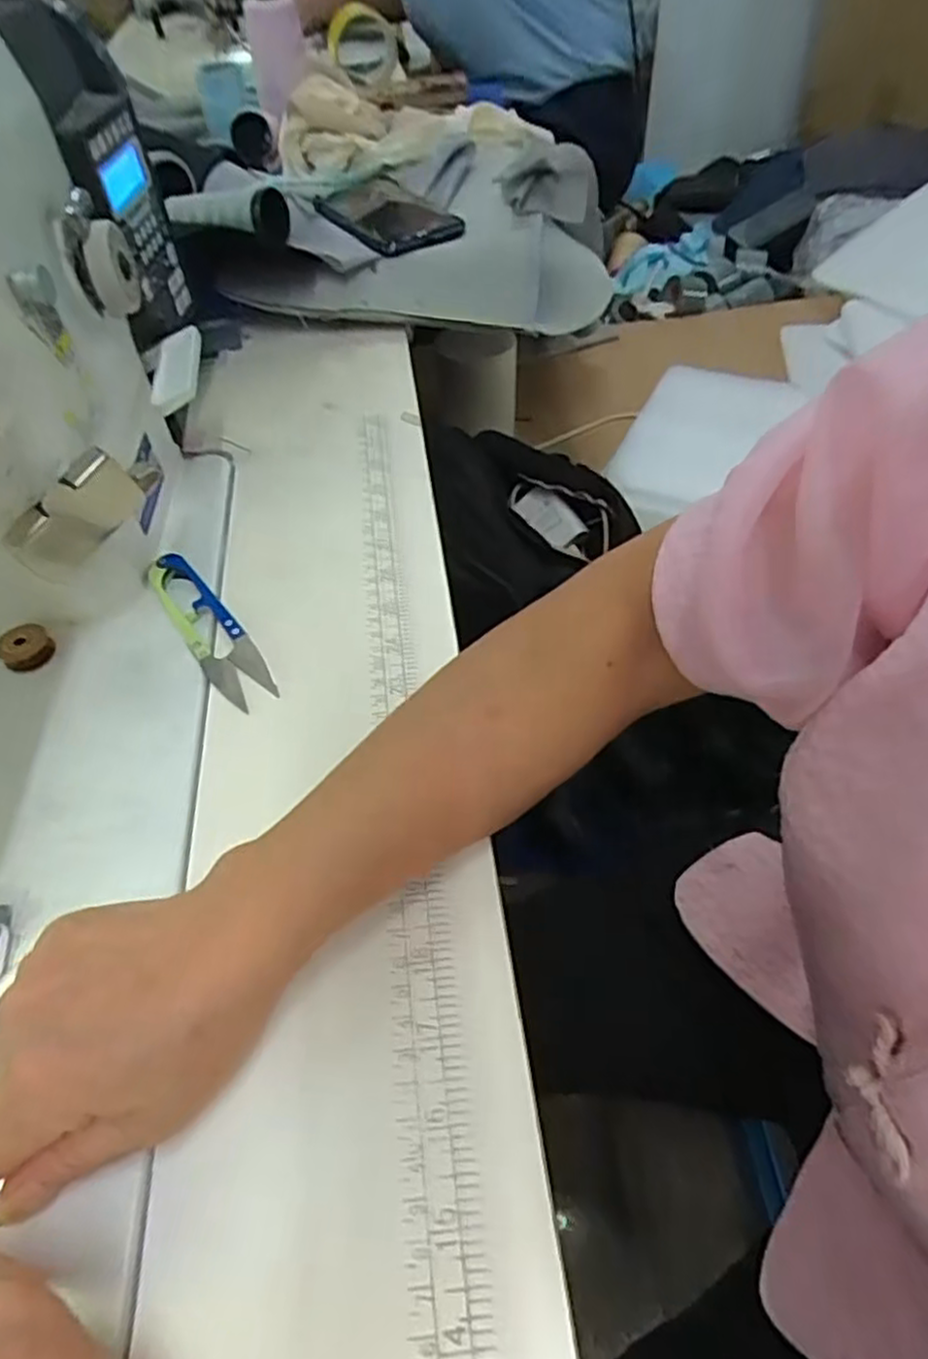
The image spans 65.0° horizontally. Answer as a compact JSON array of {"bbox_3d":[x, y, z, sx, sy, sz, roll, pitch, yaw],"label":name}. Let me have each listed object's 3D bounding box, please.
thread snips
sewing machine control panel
[{"bbox_3d":[-0.131,-0.028,0.371,0.025,0.014,0.116,-30,54,-19],"label":"thread snips"},{"bbox_3d":[-0.181,-0.246,0.403,0.014,0.104,0.076,1,51,6],"label":"sewing machine control panel"}]

